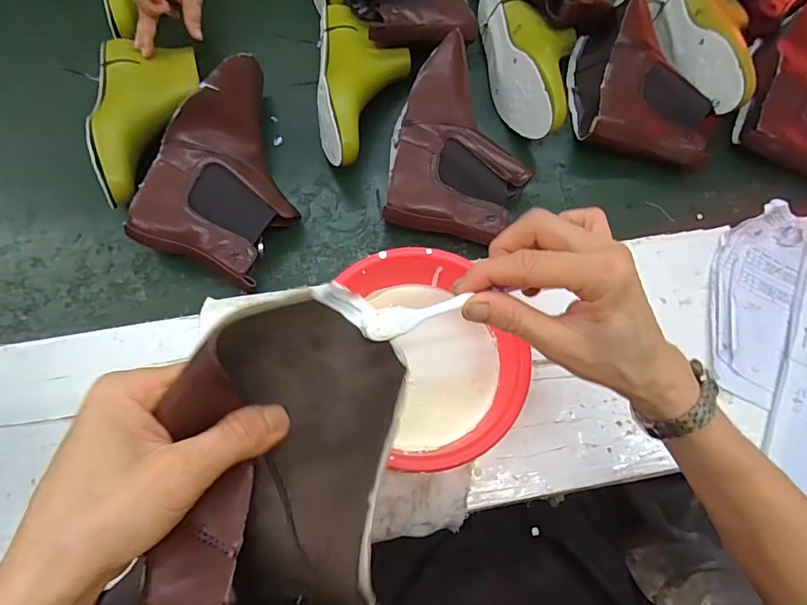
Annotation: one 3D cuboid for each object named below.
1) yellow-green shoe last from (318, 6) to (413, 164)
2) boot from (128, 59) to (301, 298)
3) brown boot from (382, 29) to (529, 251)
[{"bbox_3d":[-0.051,-0.273,0.594,0.114,0.084,0.238,0,69,-2],"label":"yellow-green shoe last"},{"bbox_3d":[-0.185,-0.159,0.538,0.144,0.093,0.250,22,70,6],"label":"boot"},{"bbox_3d":[0.072,-0.199,0.567,0.164,0.080,0.252,13,69,3],"label":"brown boot"}]

